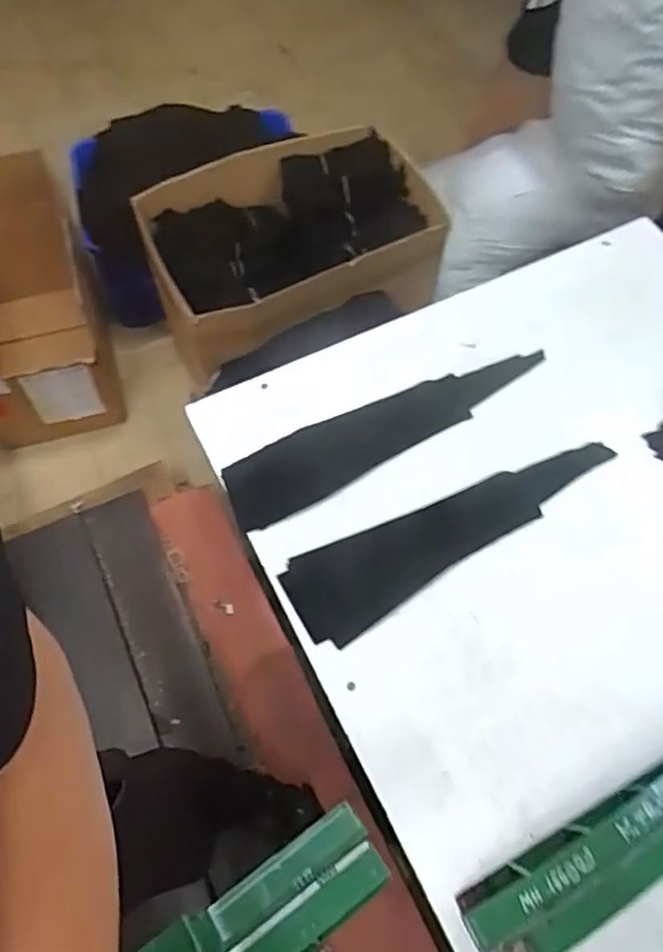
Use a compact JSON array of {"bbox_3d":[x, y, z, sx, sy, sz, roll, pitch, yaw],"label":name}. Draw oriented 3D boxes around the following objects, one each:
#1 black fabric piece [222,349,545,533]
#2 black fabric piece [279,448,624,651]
[{"bbox_3d":[0.077,-0.071,0.874,0.464,0.010,0.101,-27,69,-13],"label":"black fabric piece"},{"bbox_3d":[0.152,0.057,0.821,0.448,0.009,0.112,-30,70,-14],"label":"black fabric piece"}]

